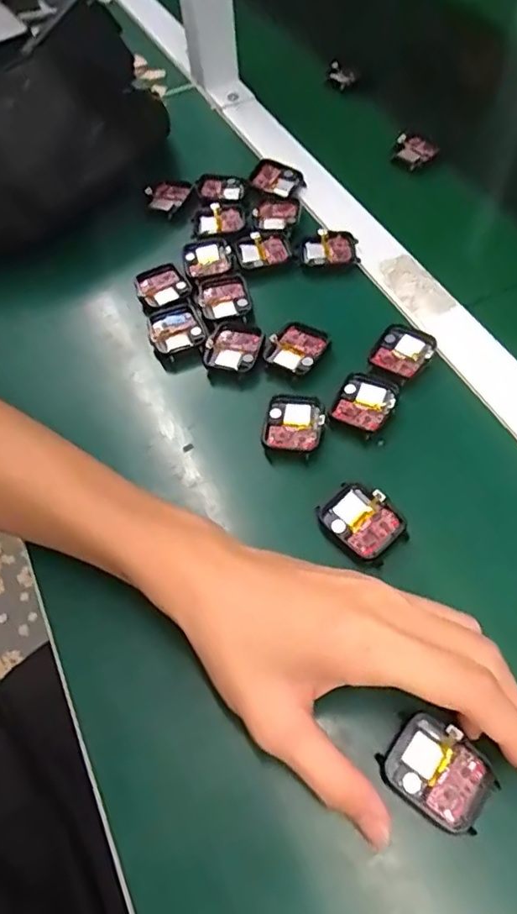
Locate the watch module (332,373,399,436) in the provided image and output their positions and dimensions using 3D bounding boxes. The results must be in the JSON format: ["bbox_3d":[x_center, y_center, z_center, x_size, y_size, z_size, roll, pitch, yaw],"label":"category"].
[{"bbox_3d":[0.070,-0.036,0.370,0.034,0.005,0.042,27,64,19],"label":"watch module"}]

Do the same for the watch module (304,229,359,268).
[{"bbox_3d":[0.056,-0.162,0.449,0.041,0.009,0.034,-1,59,3],"label":"watch module"}]

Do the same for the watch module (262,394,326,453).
[{"bbox_3d":[0.023,-0.021,0.367,0.037,0.007,0.041,8,60,9],"label":"watch module"}]

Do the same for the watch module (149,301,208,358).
[{"bbox_3d":[-0.059,-0.092,0.416,0.039,0.009,0.040,-28,61,-13],"label":"watch module"}]

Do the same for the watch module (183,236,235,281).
[{"bbox_3d":[-0.039,-0.156,0.449,0.037,0.004,0.046,-14,59,-4],"label":"watch module"}]

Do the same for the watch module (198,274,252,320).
[{"bbox_3d":[-0.026,-0.119,0.427,0.037,0.006,0.042,-16,59,-5],"label":"watch module"}]

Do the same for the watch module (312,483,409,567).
[{"bbox_3d":[0.059,0.038,0.330,0.036,0.010,0.045,-41,65,-19],"label":"watch module"}]

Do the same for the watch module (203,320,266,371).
[{"bbox_3d":[-0.017,-0.078,0.403,0.039,0.006,0.043,11,60,11],"label":"watch module"}]

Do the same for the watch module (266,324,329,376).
[{"bbox_3d":[0.027,-0.076,0.398,0.035,0.005,0.041,28,65,19],"label":"watch module"}]

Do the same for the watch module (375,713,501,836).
[{"bbox_3d":[0.082,0.143,0.261,0.045,0.008,0.037,37,68,23],"label":"watch module"}]

